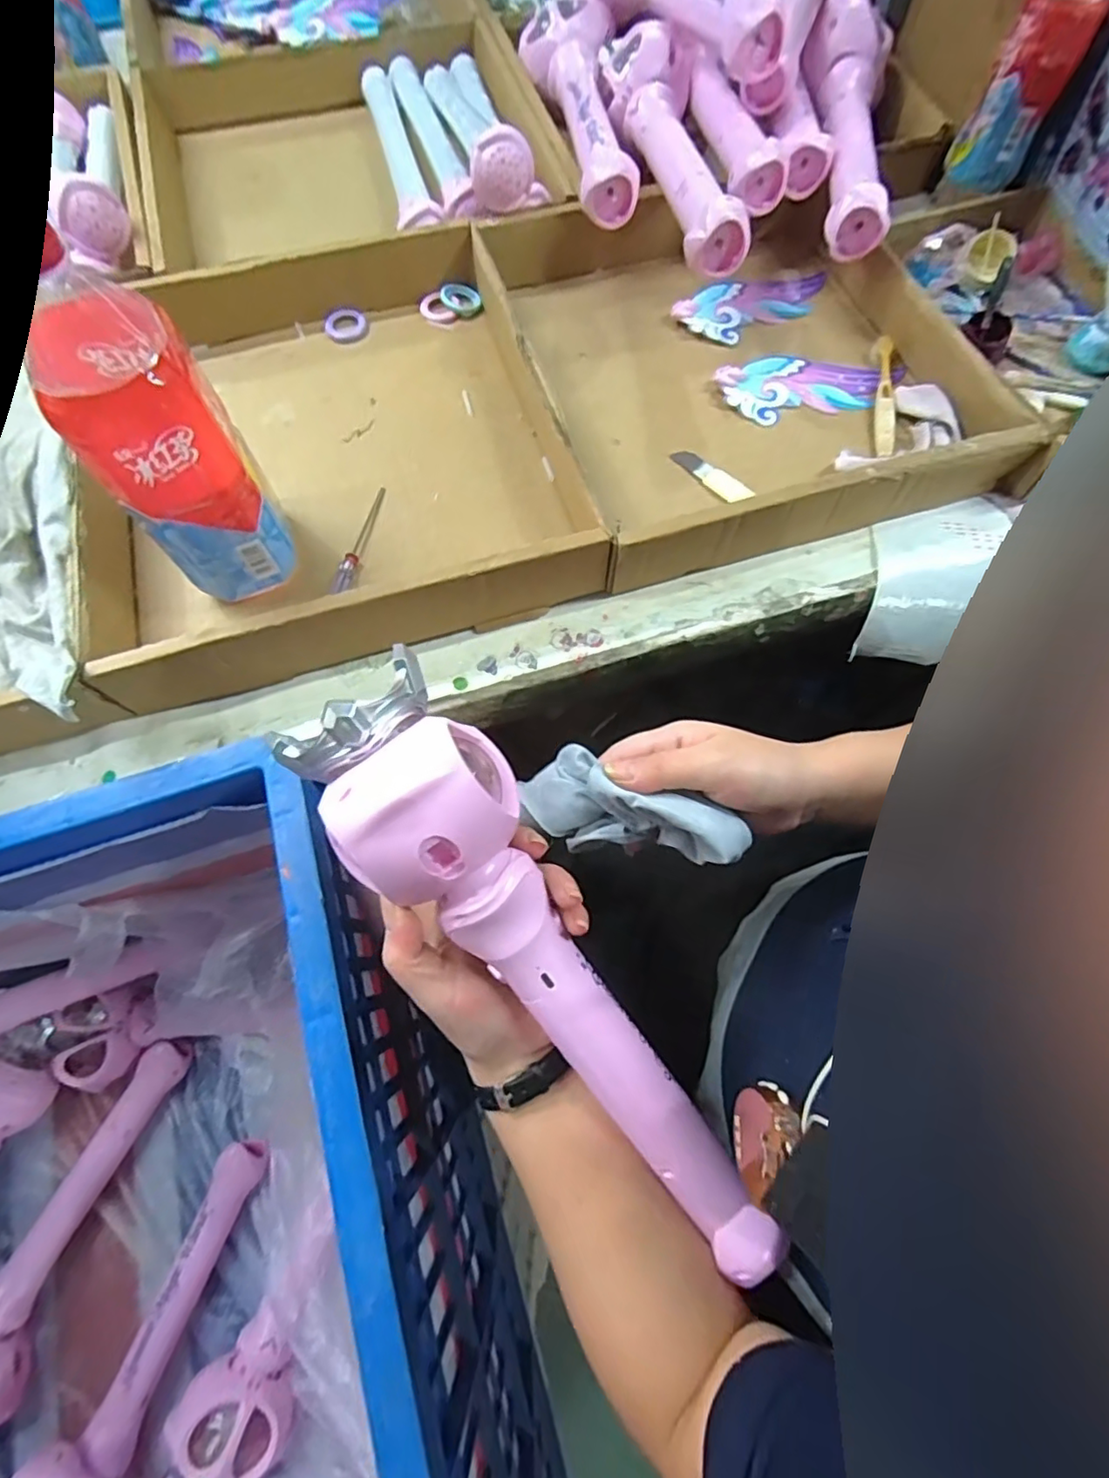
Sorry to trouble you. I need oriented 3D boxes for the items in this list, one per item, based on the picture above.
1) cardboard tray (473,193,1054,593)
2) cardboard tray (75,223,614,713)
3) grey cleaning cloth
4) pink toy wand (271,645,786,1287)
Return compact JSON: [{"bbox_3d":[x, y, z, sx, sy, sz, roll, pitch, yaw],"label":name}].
[{"bbox_3d":[0.153,-0.334,0.504,0.352,0.060,0.372,-16,73,-5],"label":"cardboard tray"},{"bbox_3d":[-0.177,-0.240,0.464,0.342,0.067,0.375,-17,73,-6],"label":"cardboard tray"},{"bbox_3d":[0.041,0.039,0.322,0.122,0.041,0.048,13,73,12],"label":"grey cleaning cloth"},{"bbox_3d":[0.006,0.122,0.283,0.082,0.047,0.344,-37,102,-11],"label":"pink toy wand"}]

